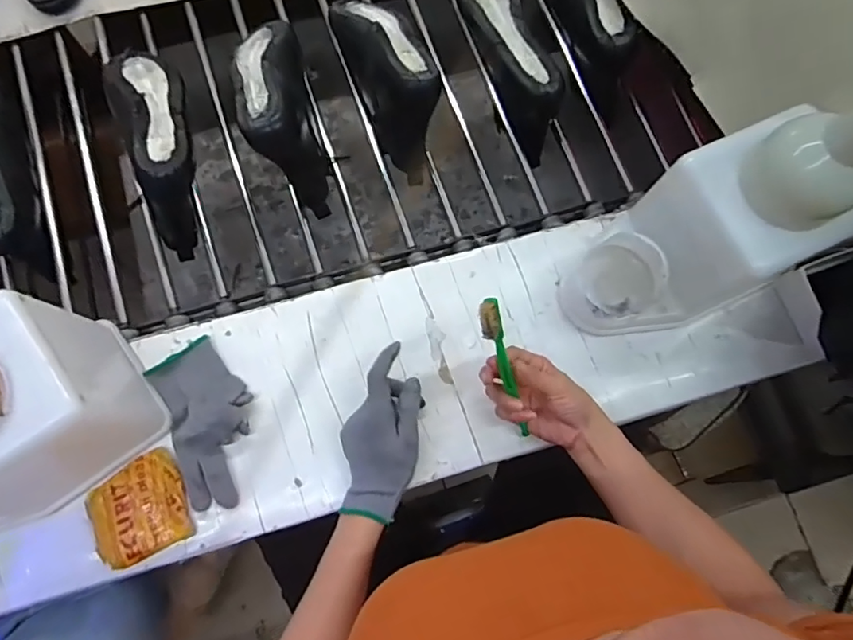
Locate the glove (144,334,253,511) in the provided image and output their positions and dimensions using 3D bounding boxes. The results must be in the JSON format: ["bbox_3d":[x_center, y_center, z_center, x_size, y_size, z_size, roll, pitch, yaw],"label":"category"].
[{"bbox_3d":[-0.225,0.102,0.544,0.087,0.034,0.165,-24,79,-7],"label":"glove"}]

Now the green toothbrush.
[{"bbox_3d":[0.075,0.053,0.505,0.022,0.170,0.015,-24,34,-8],"label":"green toothbrush"}]

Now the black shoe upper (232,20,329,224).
[{"bbox_3d":[-0.179,-0.256,0.640,0.083,0.113,0.247,-15,78,-5],"label":"black shoe upper"}]

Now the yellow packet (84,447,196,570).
[{"bbox_3d":[-0.284,0.187,0.527,0.086,0.021,0.090,-26,79,-8],"label":"yellow packet"}]

